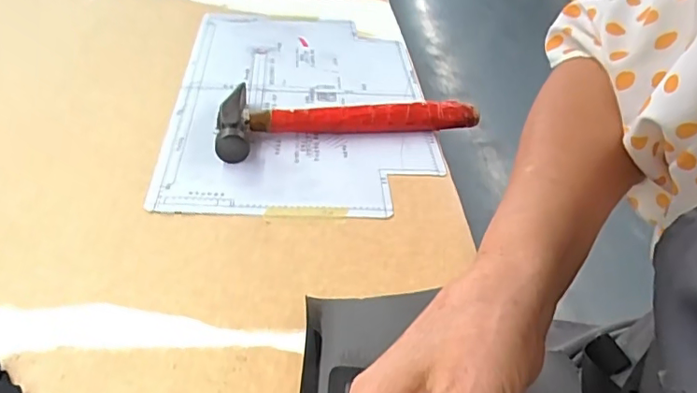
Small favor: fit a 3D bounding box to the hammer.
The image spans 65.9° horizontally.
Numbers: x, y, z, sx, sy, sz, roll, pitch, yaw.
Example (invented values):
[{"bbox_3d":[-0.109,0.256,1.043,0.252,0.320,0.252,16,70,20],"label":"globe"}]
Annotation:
[{"bbox_3d":[-0.002,-0.078,0.512,0.246,0.027,0.081,-7,42,-16],"label":"hammer"}]

